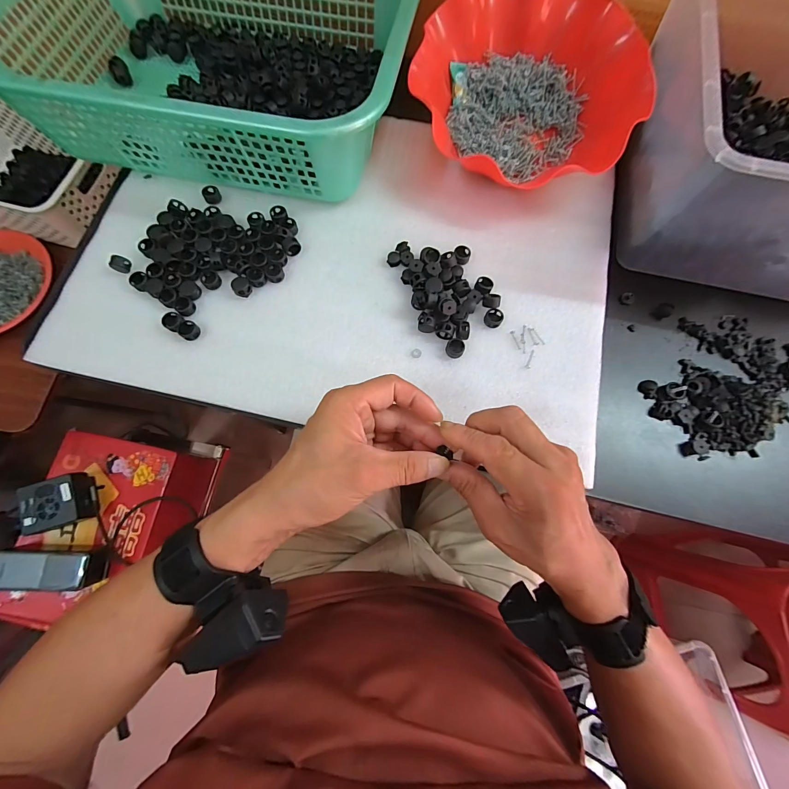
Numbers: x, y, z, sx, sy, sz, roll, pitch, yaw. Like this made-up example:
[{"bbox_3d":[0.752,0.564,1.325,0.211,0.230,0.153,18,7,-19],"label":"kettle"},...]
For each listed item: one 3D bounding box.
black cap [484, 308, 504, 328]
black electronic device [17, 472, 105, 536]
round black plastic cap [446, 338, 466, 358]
[{"bbox_3d":[0.095,-0.073,0.332,0.018,0.007,0.017,0,76,-2],"label":"black cap"},{"bbox_3d":[-0.518,0.167,0.535,0.082,0.052,0.074,-17,77,-6],"label":"black electronic device"},{"bbox_3d":[0.057,-0.043,0.324,0.017,0.008,0.017,0,76,-2],"label":"round black plastic cap"}]

